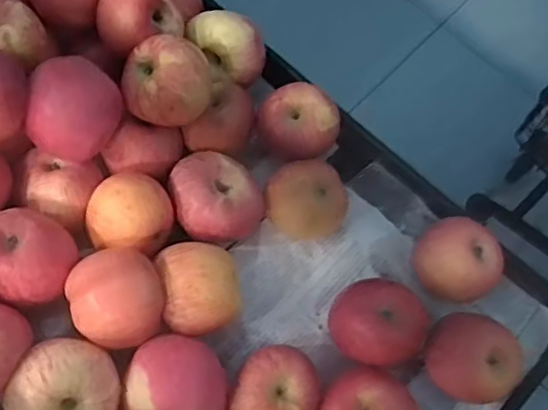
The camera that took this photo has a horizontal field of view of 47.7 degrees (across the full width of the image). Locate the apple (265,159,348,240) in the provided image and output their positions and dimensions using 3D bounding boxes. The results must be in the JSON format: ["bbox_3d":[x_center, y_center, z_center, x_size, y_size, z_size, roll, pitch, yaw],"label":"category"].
[{"bbox_3d":[0.030,-0.002,0.557,0.070,0.053,0.064,0,70,0],"label":"apple"}]

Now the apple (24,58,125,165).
[{"bbox_3d":[-0.158,-0.072,0.499,0.060,0.077,0.075,41,75,13],"label":"apple"}]

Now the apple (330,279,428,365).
[{"bbox_3d":[0.086,0.099,0.520,0.074,0.056,0.072,0,70,0],"label":"apple"}]

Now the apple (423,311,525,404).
[{"bbox_3d":[0.160,0.125,0.503,0.073,0.069,0.064,40,75,13],"label":"apple"}]

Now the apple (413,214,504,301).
[{"bbox_3d":[0.156,0.050,0.533,0.070,0.061,0.059,32,73,11],"label":"apple"}]

